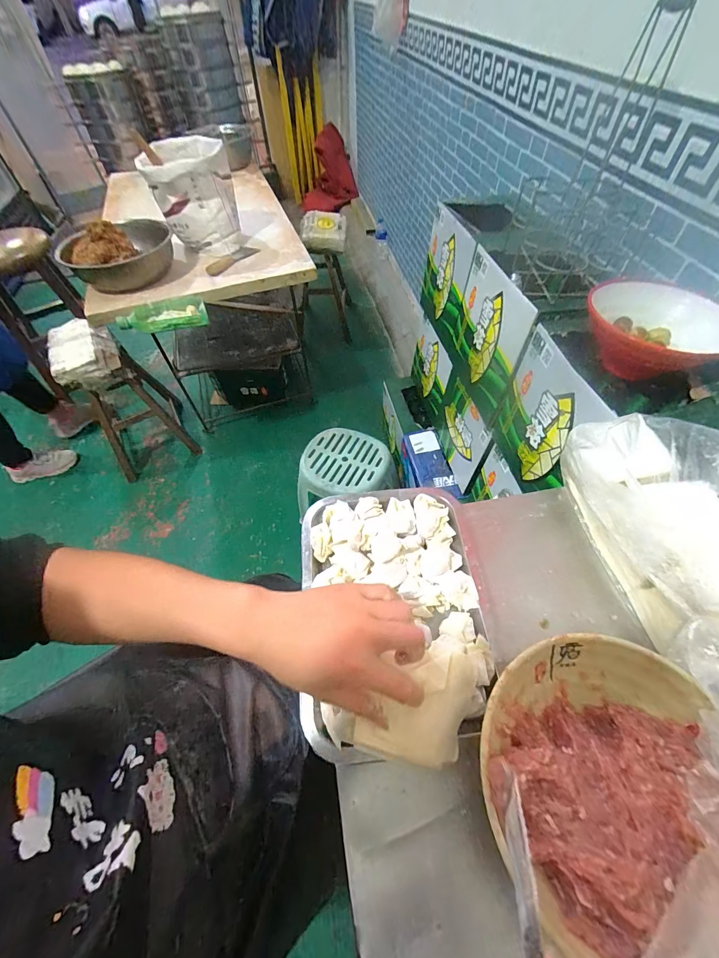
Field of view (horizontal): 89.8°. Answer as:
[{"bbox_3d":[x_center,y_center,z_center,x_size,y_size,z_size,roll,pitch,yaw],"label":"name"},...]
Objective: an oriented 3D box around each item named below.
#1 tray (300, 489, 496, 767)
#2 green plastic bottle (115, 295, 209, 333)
[{"bbox_3d":[0.030,0.117,0.352,0.171,0.038,0.249,-5,55,0],"label":"tray"},{"bbox_3d":[-0.541,-0.455,1.004,0.225,0.055,0.089,-7,55,-2],"label":"green plastic bottle"}]

